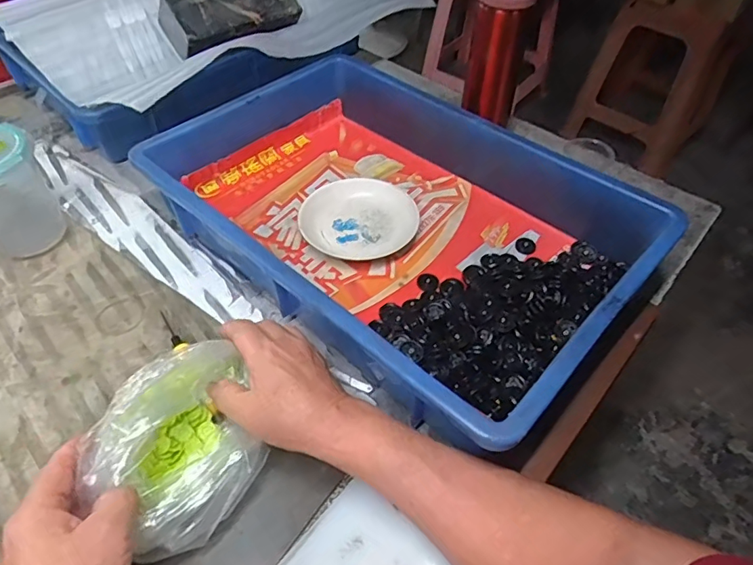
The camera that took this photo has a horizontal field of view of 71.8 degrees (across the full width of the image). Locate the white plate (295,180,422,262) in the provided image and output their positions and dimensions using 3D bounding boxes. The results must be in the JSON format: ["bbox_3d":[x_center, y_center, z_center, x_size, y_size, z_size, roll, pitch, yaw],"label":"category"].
[{"bbox_3d":[-0.019,-0.068,0.537,0.117,0.022,0.096,2,49,-1],"label":"white plate"}]

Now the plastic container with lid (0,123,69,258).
[{"bbox_3d":[-0.348,-0.078,0.487,0.082,0.111,0.079,-25,55,-23],"label":"plastic container with lid"}]

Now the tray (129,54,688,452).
[{"bbox_3d":[0.010,-0.069,0.506,0.447,0.086,0.292,36,56,25],"label":"tray"}]

